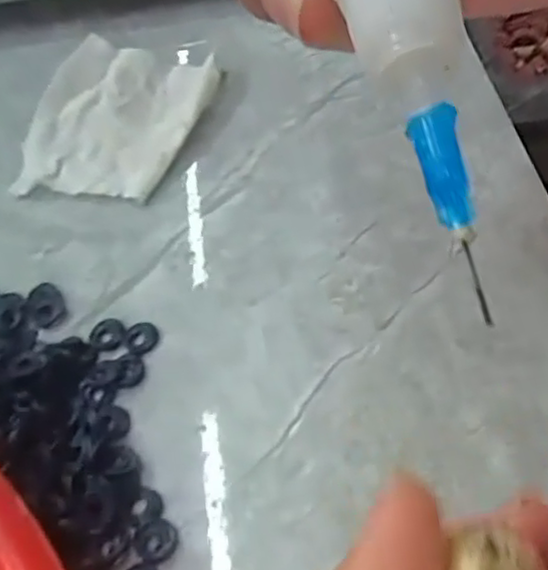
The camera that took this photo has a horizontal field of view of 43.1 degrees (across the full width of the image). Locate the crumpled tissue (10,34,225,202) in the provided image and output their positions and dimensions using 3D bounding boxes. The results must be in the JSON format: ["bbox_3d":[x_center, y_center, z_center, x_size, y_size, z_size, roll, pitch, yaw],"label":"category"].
[{"bbox_3d":[-0.053,-0.054,0.226,0.058,0.014,0.060,12,59,17],"label":"crumpled tissue"}]

